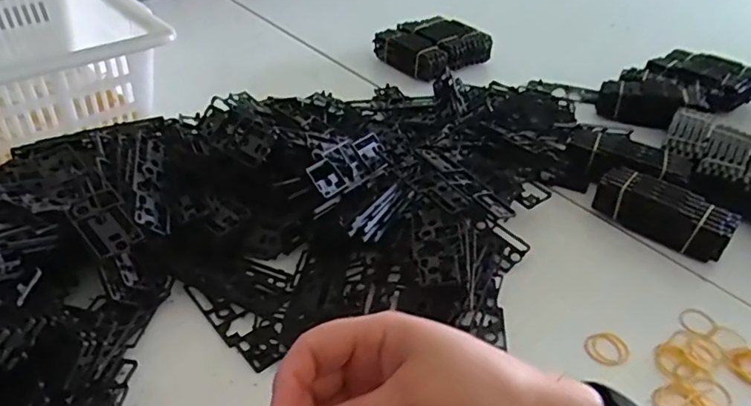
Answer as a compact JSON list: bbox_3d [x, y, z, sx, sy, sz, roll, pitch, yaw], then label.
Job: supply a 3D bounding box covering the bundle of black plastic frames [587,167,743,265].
[{"bbox_3d":[0.292,0.009,0.581,0.126,0.056,0.042,28,45,31],"label":"bundle of black plastic frames"}]

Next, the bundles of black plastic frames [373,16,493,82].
[{"bbox_3d":[0.091,-0.241,0.885,0.141,0.049,0.146,-25,45,-30],"label":"bundles of black plastic frames"}]

